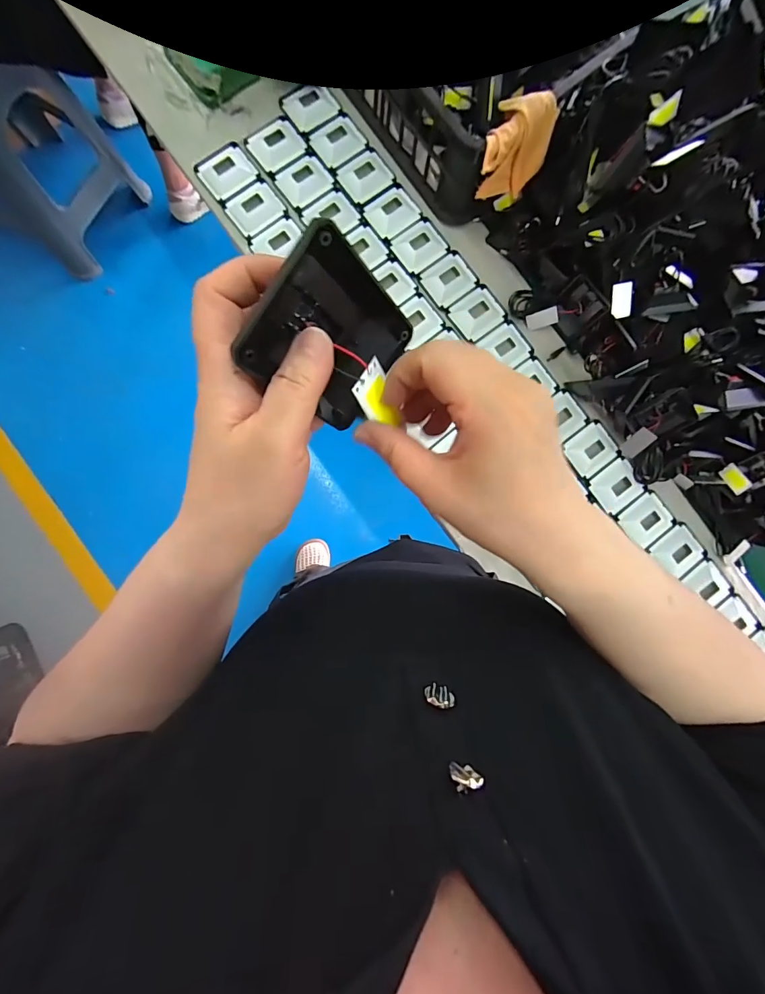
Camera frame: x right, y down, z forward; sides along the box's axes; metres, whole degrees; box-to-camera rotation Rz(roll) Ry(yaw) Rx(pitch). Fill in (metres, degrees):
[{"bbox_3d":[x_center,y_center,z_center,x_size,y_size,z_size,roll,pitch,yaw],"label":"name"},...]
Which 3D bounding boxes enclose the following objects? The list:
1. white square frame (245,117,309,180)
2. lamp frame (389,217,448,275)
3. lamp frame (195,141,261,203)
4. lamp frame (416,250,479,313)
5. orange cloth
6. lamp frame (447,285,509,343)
[{"bbox_3d":[-0.161,-0.542,0.627,0.085,0.009,0.077,-42,91,-8],"label":"white square frame"},{"bbox_3d":[0.061,-0.392,0.636,0.079,0.010,0.066,-41,91,-8],"label":"lamp frame"},{"bbox_3d":[-0.237,-0.495,0.620,0.075,0.010,0.073,-37,90,-8],"label":"lamp frame"},{"bbox_3d":[0.105,-0.339,0.632,0.077,0.009,0.068,-37,90,-8],"label":"lamp frame"},{"bbox_3d":[0.174,-0.463,0.552,0.082,0.088,0.118,29,83,-3],"label":"orange cloth"},{"bbox_3d":[0.151,-0.286,0.632,0.077,0.010,0.067,-41,91,-8],"label":"lamp frame"}]

